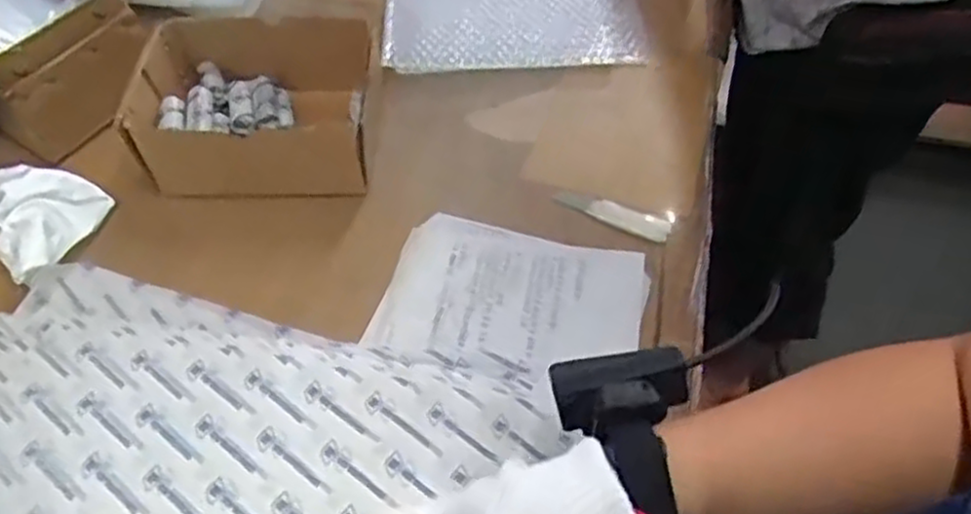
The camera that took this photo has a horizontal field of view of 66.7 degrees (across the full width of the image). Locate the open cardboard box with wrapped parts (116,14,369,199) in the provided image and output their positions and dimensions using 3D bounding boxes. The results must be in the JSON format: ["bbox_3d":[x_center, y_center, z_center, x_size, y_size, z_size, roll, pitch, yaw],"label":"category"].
[{"bbox_3d":[-0.213,-0.145,0.699,0.207,0.074,0.168,0,52,1],"label":"open cardboard box with wrapped parts"}]

